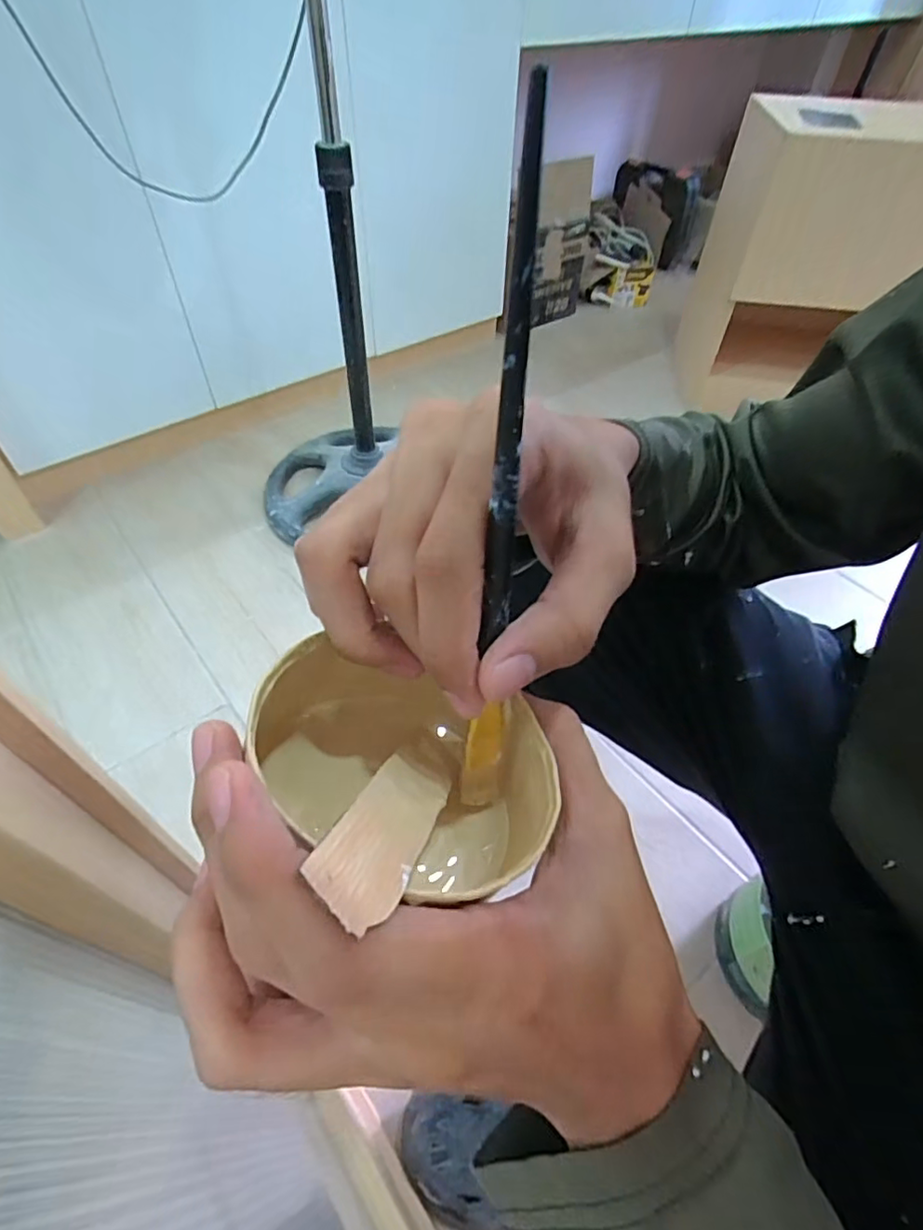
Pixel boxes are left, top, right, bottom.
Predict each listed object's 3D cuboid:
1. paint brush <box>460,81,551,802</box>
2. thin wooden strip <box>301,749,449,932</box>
[{"bbox_3d":[0.010,-0.019,0.146,0.010,0.173,0.005,5,27,3],"label":"paint brush"},{"bbox_3d":[-0.017,0.050,0.140,0.020,0.069,0.004,39,100,4],"label":"thin wooden strip"}]

